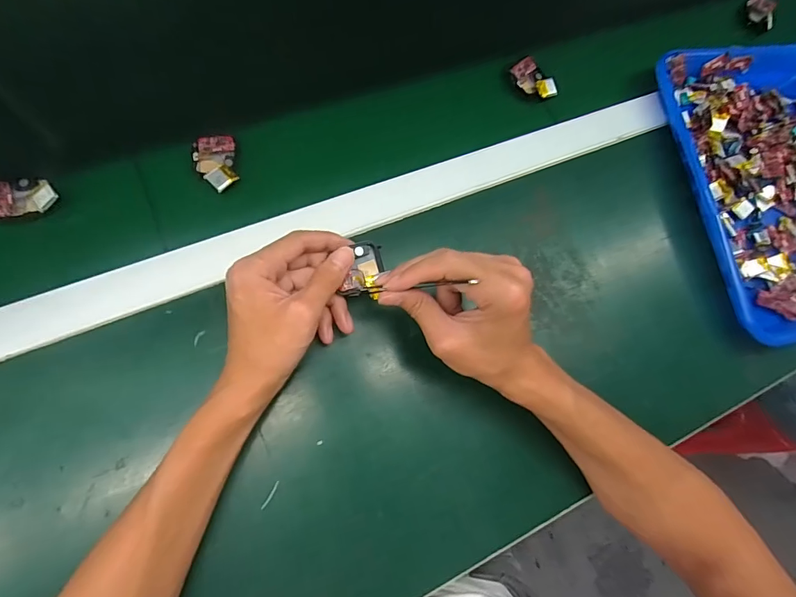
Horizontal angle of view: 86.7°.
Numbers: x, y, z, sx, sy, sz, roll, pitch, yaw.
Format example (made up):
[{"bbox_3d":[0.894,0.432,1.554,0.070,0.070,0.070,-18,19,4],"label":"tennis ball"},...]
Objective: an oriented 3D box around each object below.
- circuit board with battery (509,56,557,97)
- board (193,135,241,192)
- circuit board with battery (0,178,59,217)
[{"bbox_3d":[0.148,-0.237,0.461,0.034,0.017,0.051,-36,81,-7],"label":"circuit board with battery"},{"bbox_3d":[-0.163,-0.121,0.379,0.035,0.013,0.054,-12,79,-3],"label":"board"},{"bbox_3d":[-0.305,-0.084,0.345,0.051,0.014,0.033,-10,79,-2],"label":"circuit board with battery"}]

